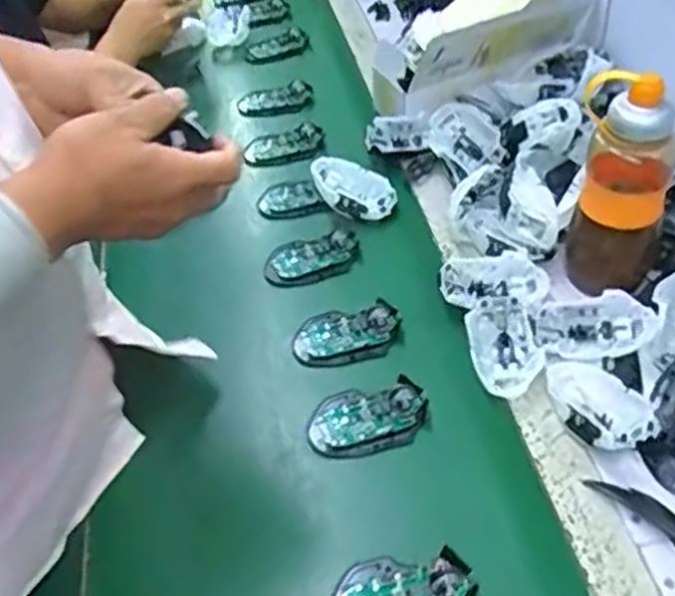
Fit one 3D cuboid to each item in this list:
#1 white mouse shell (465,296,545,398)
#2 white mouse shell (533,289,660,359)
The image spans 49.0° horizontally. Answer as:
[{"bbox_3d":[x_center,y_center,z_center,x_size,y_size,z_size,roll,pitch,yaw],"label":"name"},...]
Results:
[{"bbox_3d":[0.168,0.047,0.748,0.064,0.025,0.105,-5,45,-1],"label":"white mouse shell"},{"bbox_3d":[0.262,0.028,0.753,0.119,0.036,0.066,-8,68,19],"label":"white mouse shell"}]

